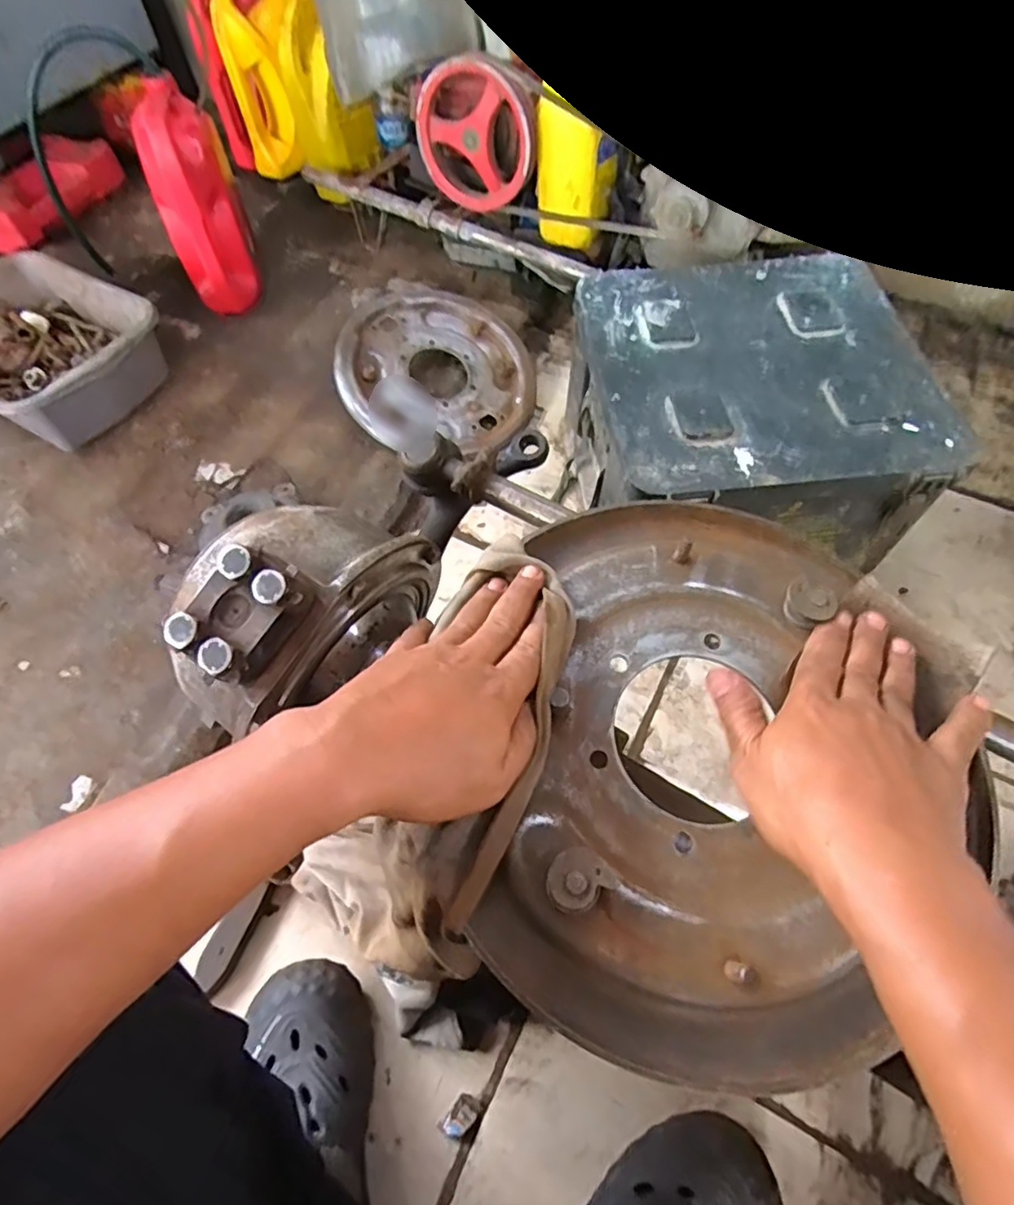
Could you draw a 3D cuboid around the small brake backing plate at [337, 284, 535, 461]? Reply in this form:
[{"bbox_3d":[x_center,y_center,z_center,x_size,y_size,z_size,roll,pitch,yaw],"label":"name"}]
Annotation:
[{"bbox_3d":[-0.104,-0.365,0.950,0.288,0.039,0.278,2,81,-11],"label":"small brake backing plate"}]

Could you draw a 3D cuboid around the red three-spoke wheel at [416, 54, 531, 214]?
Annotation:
[{"bbox_3d":[-0.047,-0.667,0.886,0.170,0.184,0.025,20,65,11],"label":"red three-spoke wheel"}]

